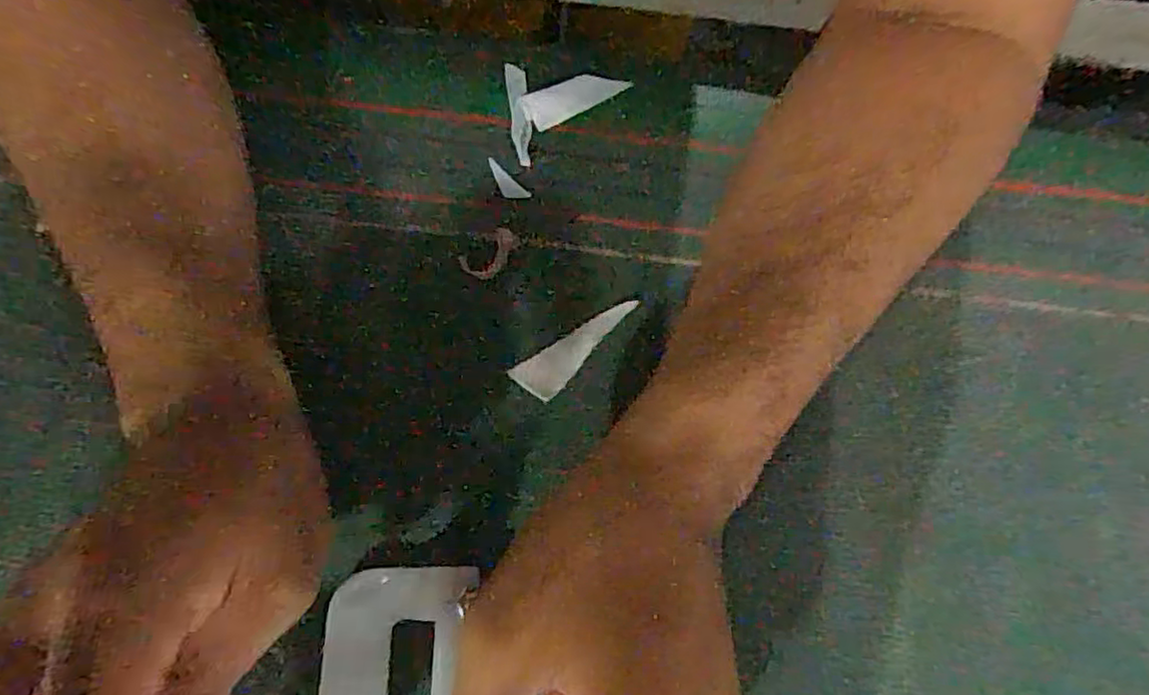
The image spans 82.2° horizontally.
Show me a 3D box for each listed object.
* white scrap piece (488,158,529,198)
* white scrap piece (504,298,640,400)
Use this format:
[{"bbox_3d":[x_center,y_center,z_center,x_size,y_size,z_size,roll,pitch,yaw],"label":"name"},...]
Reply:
[{"bbox_3d":[-0.034,-0.080,0.318,0.027,0.004,0.010,43,75,13],"label":"white scrap piece"},{"bbox_3d":[-0.001,-0.003,0.296,0.020,0.004,0.061,40,73,12],"label":"white scrap piece"}]

